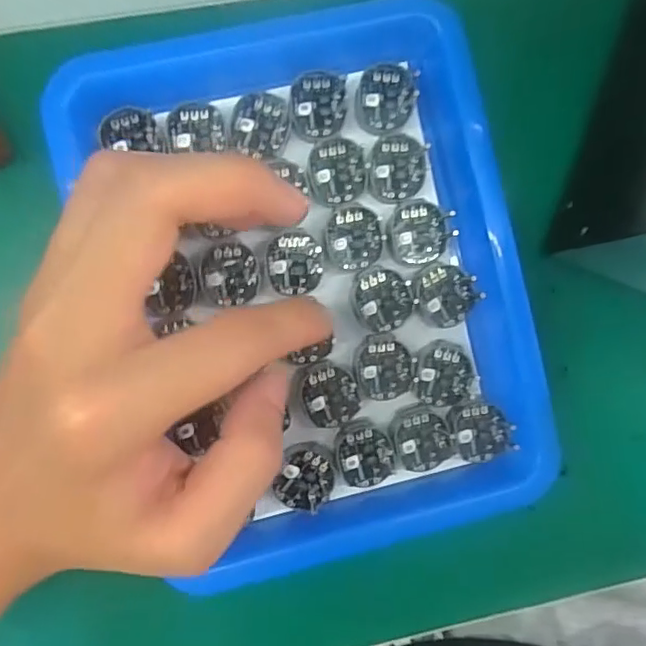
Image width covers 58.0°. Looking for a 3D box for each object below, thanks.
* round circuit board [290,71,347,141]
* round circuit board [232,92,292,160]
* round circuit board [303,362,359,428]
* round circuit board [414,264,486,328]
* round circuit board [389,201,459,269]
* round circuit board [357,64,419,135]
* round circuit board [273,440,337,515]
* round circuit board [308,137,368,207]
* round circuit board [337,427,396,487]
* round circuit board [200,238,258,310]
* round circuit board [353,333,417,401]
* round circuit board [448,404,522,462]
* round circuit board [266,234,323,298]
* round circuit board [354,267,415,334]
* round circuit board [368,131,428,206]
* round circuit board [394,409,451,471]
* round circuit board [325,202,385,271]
[{"bbox_3d":[-0.002,-0.092,0.246,0.023,0.005,0.029,0,88,-4],"label":"round circuit board"},{"bbox_3d":[-0.026,-0.084,0.244,0.024,0.004,0.027,17,86,-4],"label":"round circuit board"},{"bbox_3d":[0.003,0.031,0.247,0.025,0.004,0.027,0,88,-4],"label":"round circuit board"},{"bbox_3d":[0.053,-0.011,0.251,0.026,0.005,0.026,0,88,-4],"label":"round circuit board"},{"bbox_3d":[0.043,-0.039,0.250,0.028,0.004,0.028,2,87,-4],"label":"round circuit board"},{"bbox_3d":[0.028,-0.096,0.250,0.026,0.004,0.029,2,87,-4],"label":"round circuit board"},{"bbox_3d":[-0.007,0.065,0.245,0.023,0.005,0.028,27,86,-3],"label":"round circuit board"},{"bbox_3d":[0.006,-0.064,0.246,0.025,0.004,0.027,0,88,-4],"label":"round circuit board"},{"bbox_3d":[0.018,0.058,0.247,0.024,0.004,0.024,0,88,-4],"label":"round circuit board"},{"bbox_3d":[-0.039,-0.021,0.242,0.023,0.004,0.028,-3,88,-5],"label":"round circuit board"},{"bbox_3d":[0.026,0.019,0.249,0.026,0.004,0.028,0,88,-4],"label":"round circuit board"},{"bbox_3d":[0.069,0.047,0.254,0.026,0.004,0.025,0,88,-4],"label":"round circuit board"},{"bbox_3d":[-0.012,-0.025,0.247,0.024,0.006,0.026,0,88,-4],"label":"round circuit board"},{"bbox_3d":[0.026,-0.010,0.249,0.026,0.004,0.027,0,88,-4],"label":"round circuit board"},{"bbox_3d":[0.032,-0.066,0.250,0.025,0.004,0.029,4,87,-4],"label":"round circuit board"},{"bbox_3d":[0.043,0.051,0.250,0.024,0.004,0.026,0,88,-4],"label":"round circuit board"},{"bbox_3d":[0.013,-0.036,0.247,0.024,0.004,0.028,1,87,-4],"label":"round circuit board"}]

